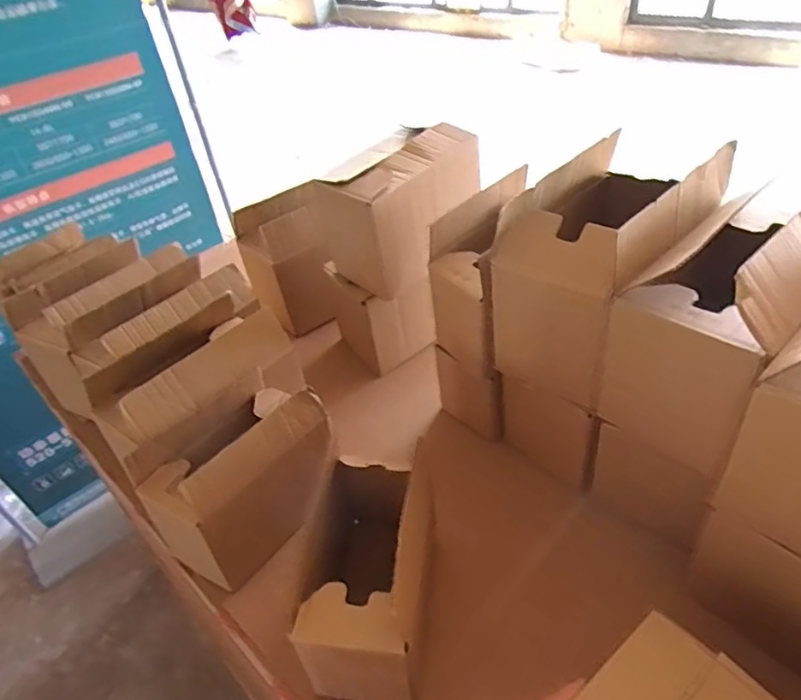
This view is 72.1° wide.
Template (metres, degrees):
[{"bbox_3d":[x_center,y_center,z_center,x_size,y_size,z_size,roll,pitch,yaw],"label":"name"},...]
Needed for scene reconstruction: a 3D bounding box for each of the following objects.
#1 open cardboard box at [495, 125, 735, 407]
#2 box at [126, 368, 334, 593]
[{"bbox_3d":[0.228,-0.093,0.613,0.228,0.210,0.138,-36,49,-28],"label":"open cardboard box"},{"bbox_3d":[-0.190,0.146,0.669,0.121,0.169,0.205,23,50,30],"label":"box"}]

